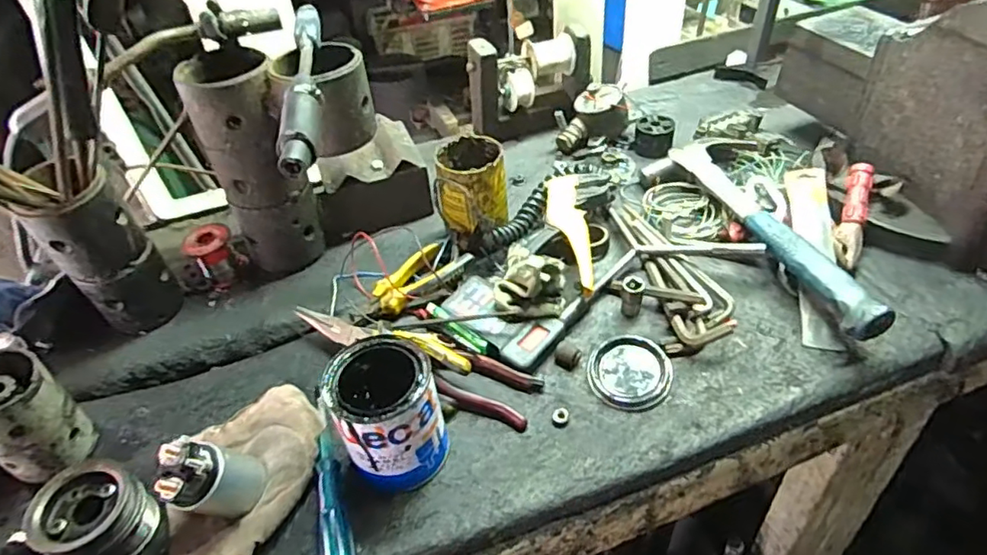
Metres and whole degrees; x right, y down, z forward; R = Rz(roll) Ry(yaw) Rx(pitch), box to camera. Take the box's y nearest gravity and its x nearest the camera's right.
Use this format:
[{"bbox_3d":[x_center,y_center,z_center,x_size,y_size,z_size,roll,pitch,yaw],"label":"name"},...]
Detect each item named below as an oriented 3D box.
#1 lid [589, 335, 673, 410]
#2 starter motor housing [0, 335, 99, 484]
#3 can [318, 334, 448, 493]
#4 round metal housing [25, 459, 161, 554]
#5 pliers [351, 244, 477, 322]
[{"bbox_3d":[0.125,0.085,0.552,0.079,0.016,0.075,-3,43,3],"label":"lid"},{"bbox_3d":[-0.391,0.115,0.492,0.072,0.111,0.067,20,49,25],"label":"starter motor housing"},{"bbox_3d":[-0.086,0.111,0.487,0.079,0.104,0.085,-3,43,3],"label":"can"},{"bbox_3d":[-0.312,0.188,0.464,0.068,0.060,0.069,-3,43,3],"label":"round metal housing"},{"bbox_3d":[-0.086,0.010,0.629,0.059,0.032,0.125,32,55,33],"label":"pliers"}]

